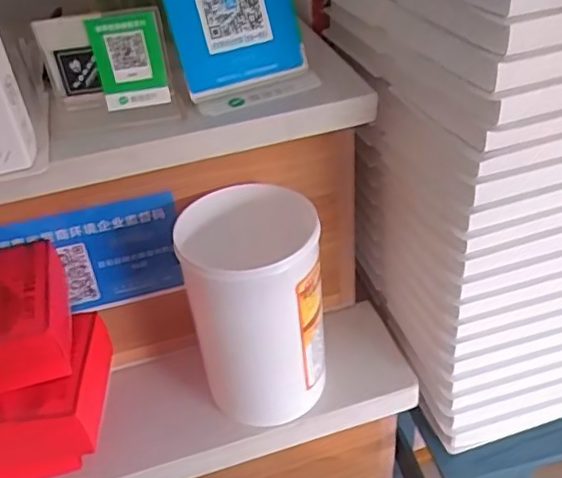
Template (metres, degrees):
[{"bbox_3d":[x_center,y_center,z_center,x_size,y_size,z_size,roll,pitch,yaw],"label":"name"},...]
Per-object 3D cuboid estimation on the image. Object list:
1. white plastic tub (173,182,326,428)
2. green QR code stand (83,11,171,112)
[{"bbox_3d":[-0.019,0.066,0.608,0.121,0.204,0.133,-6,39,0],"label":"white plastic tub"},{"bbox_3d":[-0.123,-0.142,0.492,0.056,0.075,0.010,-4,39,2],"label":"green QR code stand"}]

